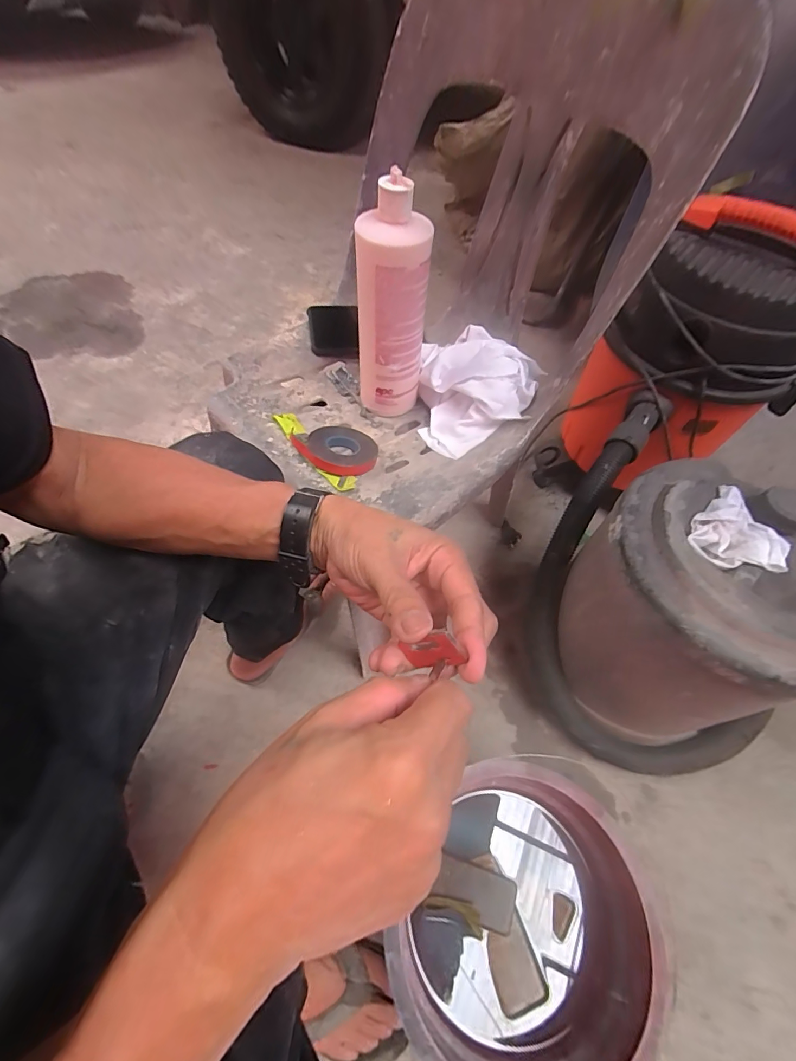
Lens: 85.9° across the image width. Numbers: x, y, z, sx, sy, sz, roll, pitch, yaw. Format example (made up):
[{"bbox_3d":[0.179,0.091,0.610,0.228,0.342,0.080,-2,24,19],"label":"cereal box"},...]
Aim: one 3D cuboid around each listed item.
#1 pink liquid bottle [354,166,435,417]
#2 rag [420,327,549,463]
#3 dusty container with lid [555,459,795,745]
[{"bbox_3d":[-0.008,-0.240,0.482,0.071,0.236,0.064,31,60,15],"label":"pink liquid bottle"},{"bbox_3d":[0.097,-0.183,0.562,0.162,0.063,0.181,16,57,6],"label":"rag"},{"bbox_3d":[0.394,0.114,0.603,0.266,0.314,0.275,2,57,-3],"label":"dusty container with lid"}]

